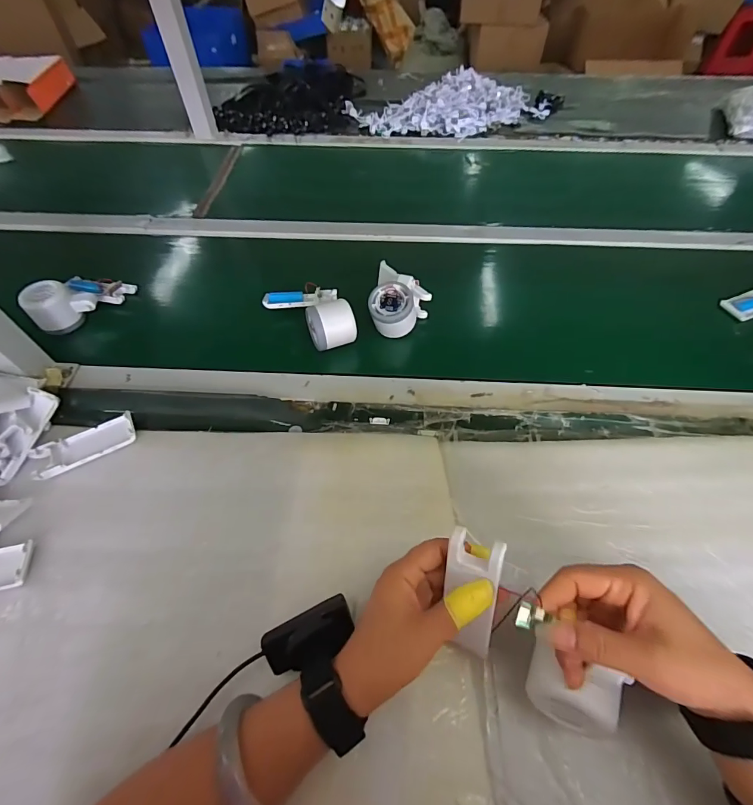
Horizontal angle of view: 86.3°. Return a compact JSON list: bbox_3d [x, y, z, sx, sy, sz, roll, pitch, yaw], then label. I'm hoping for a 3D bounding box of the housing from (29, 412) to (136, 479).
[{"bbox_3d":[-0.322,0.046,0.444,0.101,0.017,0.046,-26,59,-17],"label":"housing"}]

